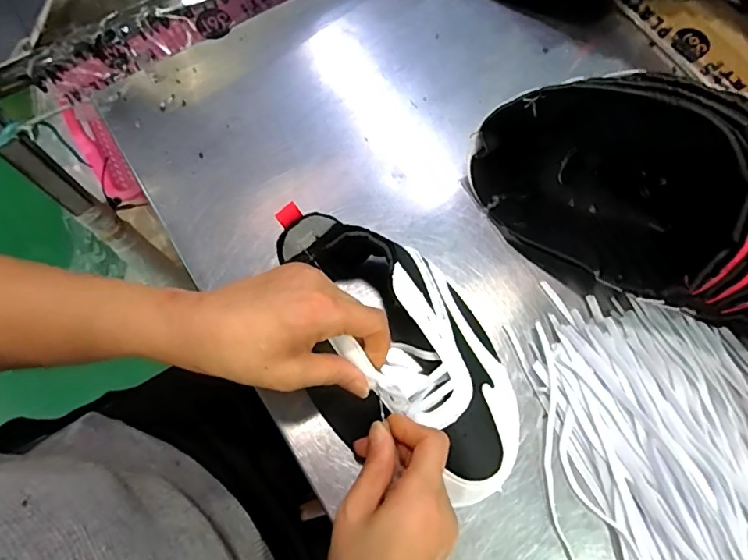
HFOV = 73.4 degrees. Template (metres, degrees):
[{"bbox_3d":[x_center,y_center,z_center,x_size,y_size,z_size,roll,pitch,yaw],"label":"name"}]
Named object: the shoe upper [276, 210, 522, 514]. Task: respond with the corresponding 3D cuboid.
[{"bbox_3d":[0.019,0.047,0.347,0.121,0.083,0.212,-31,74,-9],"label":"shoe upper"}]

